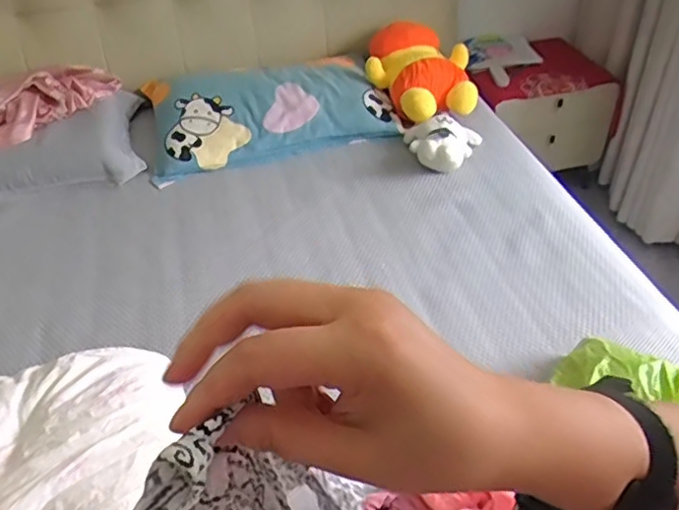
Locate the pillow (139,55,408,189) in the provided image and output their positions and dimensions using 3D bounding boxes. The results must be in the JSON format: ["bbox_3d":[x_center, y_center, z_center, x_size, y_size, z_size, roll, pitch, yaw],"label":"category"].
[{"bbox_3d":[-0.219,-0.456,1.859,0.714,0.127,0.409,-13,44,-12],"label":"pillow"}]

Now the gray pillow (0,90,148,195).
[{"bbox_3d":[-0.933,-0.291,1.712,0.735,0.113,0.363,-10,44,-10],"label":"gray pillow"}]

